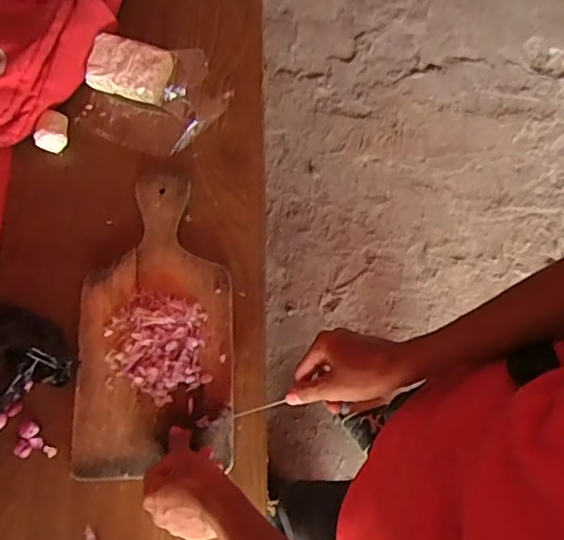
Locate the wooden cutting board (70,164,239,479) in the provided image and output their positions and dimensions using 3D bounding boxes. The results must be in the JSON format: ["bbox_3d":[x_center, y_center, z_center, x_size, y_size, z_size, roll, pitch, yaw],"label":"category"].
[{"bbox_3d":[-0.142,0.050,0.630,0.167,0.023,0.329,-3,73,-1],"label":"wooden cutting board"}]

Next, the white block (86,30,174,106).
[{"bbox_3d":[-0.191,-0.254,0.715,0.104,0.033,0.068,15,73,5],"label":"white block"}]

